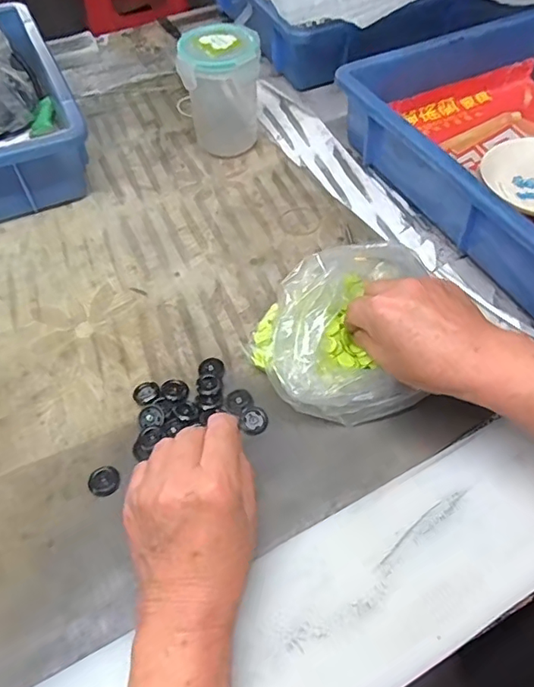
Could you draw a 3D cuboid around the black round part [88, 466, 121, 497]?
[{"bbox_3d":[-0.109,0.093,0.356,0.020,0.005,0.020,0,54,1],"label":"black round part"}]

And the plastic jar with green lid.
[{"bbox_3d":[-0.049,-0.256,0.547,0.083,0.112,0.077,-3,54,-1],"label":"plastic jar with green lid"}]

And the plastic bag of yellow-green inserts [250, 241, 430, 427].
[{"bbox_3d":[0.051,-0.011,0.372,0.117,0.083,0.105,-3,54,-1],"label":"plastic bag of yellow-green inserts"}]

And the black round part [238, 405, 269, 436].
[{"bbox_3d":[-0.010,0.054,0.378,0.020,0.004,0.021,0,54,1],"label":"black round part"}]

